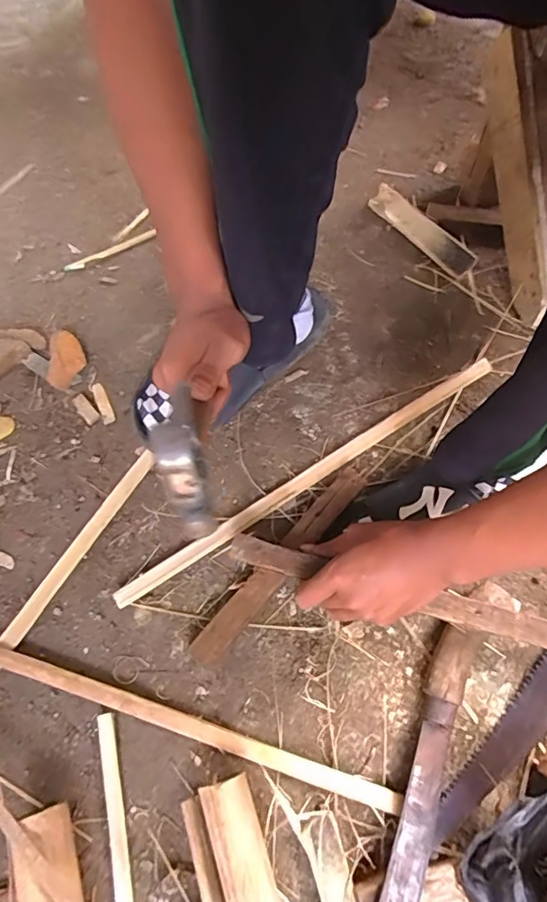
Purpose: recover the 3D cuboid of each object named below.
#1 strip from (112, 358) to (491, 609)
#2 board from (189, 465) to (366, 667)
[{"bbox_3d":[0.047,0.025,0.545,0.482,0.016,0.019,-32,69,-11],"label":"strip"},{"bbox_3d":[0.009,0.111,0.504,0.033,0.025,0.242,38,74,17],"label":"board"}]

